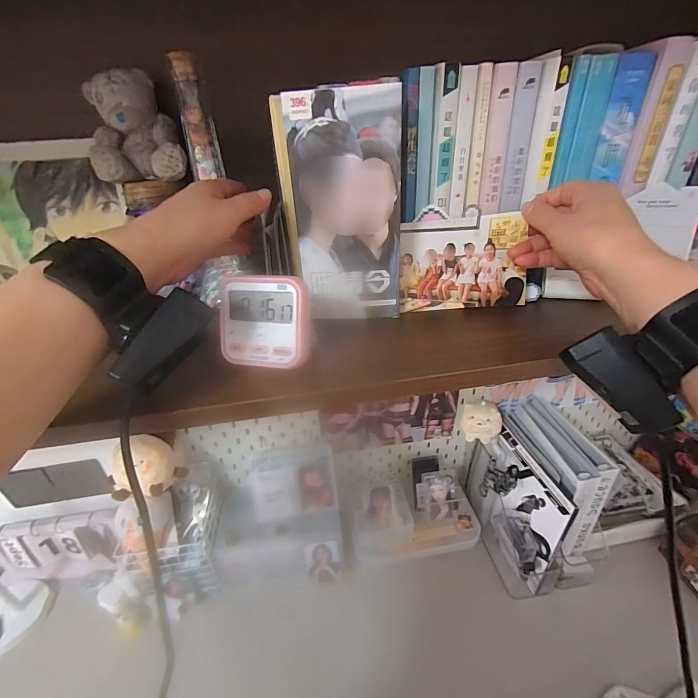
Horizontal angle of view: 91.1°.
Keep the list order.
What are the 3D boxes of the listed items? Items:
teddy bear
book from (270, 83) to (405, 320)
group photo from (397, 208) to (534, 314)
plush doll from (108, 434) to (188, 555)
[{"bbox_3d":[-0.220,-0.212,0.346,0.084,0.106,0.070,-19,32,-25],"label":"teddy bear"},{"bbox_3d":[-0.004,-0.119,0.310,0.100,0.184,0.019,-2,29,4],"label":"book"},{"bbox_3d":[0.111,-0.082,0.342,0.118,0.086,0.008,-3,15,8],"label":"group photo"},{"bbox_3d":[-0.318,0.220,0.547,0.071,0.189,0.085,7,8,19],"label":"plush doll"}]

